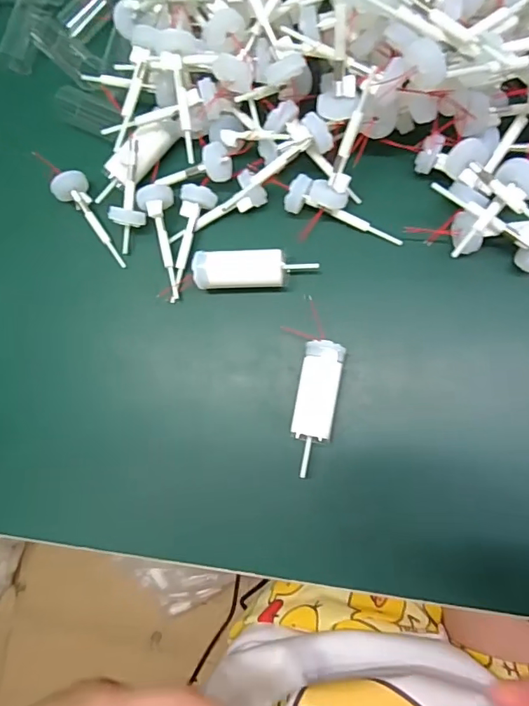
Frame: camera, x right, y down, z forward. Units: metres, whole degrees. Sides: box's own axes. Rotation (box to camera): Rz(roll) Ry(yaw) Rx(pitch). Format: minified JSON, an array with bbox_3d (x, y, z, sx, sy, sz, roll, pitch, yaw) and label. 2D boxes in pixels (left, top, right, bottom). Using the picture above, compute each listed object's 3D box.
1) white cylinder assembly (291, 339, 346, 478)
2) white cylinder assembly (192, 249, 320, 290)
[{"bbox_3d":[0.027,0.027,0.256,0.021,0.015,0.067,10,83,11],"label":"white cylinder assembly"},{"bbox_3d":[-0.006,-0.046,0.269,0.065,0.016,0.020,-1,81,10],"label":"white cylinder assembly"}]

